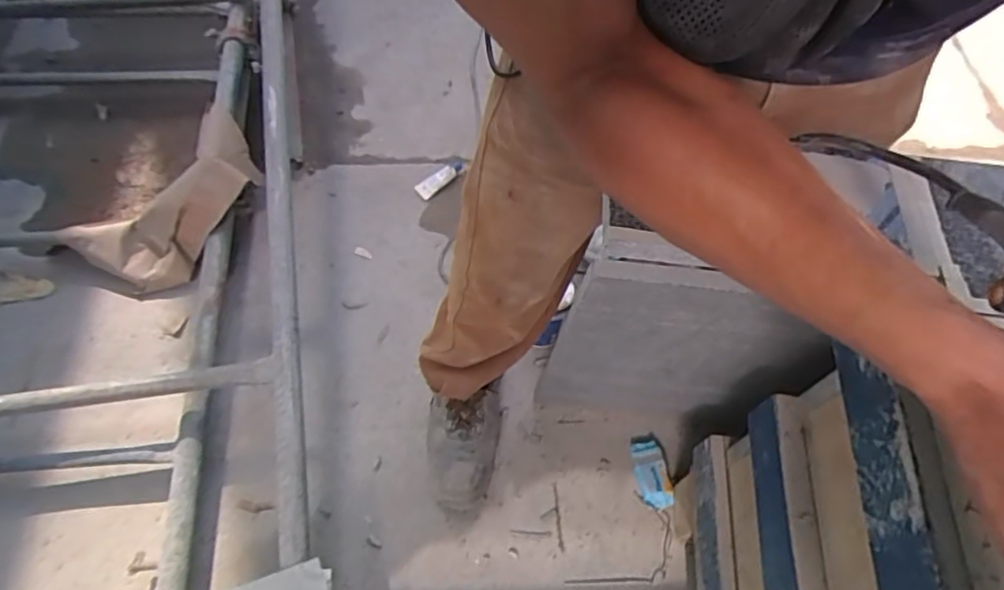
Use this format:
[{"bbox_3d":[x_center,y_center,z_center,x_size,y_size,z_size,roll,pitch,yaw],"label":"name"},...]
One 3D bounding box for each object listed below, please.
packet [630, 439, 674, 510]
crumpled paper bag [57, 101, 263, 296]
[{"bbox_3d":[0.254,0.305,1.069,0.054,0.029,0.113,-8,62,-8],"label":"packet"},{"bbox_3d":[-0.615,-0.181,1.190,0.182,0.124,0.369,36,84,17],"label":"crumpled paper bag"}]

